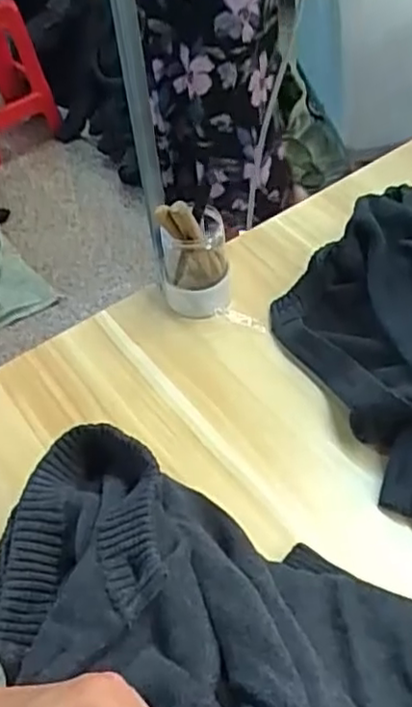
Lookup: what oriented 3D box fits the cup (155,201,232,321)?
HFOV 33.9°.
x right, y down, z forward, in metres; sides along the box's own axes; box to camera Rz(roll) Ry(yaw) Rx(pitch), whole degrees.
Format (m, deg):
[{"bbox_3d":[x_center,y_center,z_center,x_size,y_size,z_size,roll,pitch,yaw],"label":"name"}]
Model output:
[{"bbox_3d":[-0.015,-0.119,0.790,0.080,0.150,0.083,-5,49,2],"label":"cup"}]

